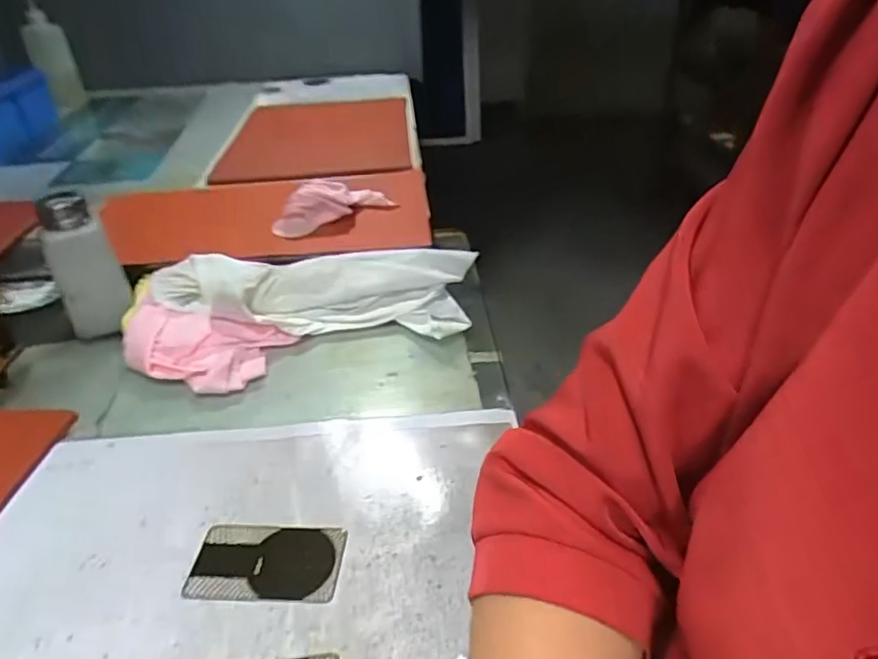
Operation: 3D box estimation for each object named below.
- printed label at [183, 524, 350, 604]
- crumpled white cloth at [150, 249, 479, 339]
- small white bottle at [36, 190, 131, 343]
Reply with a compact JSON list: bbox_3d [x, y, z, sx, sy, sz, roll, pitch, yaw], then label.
[{"bbox_3d":[-0.101,0.137,0.357,0.087,0.004,0.050,1,34,4],"label":"printed label"},{"bbox_3d":[-0.122,-0.039,0.580,0.304,0.047,0.117,0,33,3],"label":"crumpled white cloth"},{"bbox_3d":[-0.317,-0.057,0.545,0.049,0.122,0.052,-10,34,-12],"label":"small white bottle"}]

